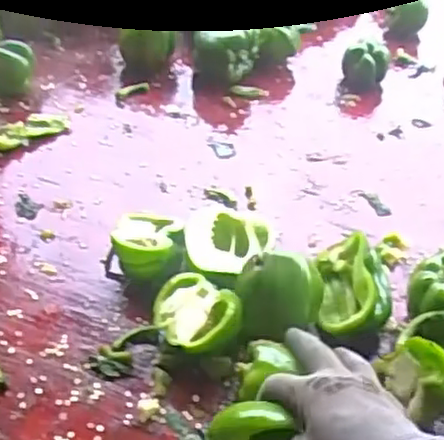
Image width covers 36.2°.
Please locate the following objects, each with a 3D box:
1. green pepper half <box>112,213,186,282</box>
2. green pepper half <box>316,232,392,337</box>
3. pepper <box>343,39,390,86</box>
[{"bbox_3d":[-0.064,0.024,0.598,0.062,0.042,0.077,0,41,-4],"label":"green pepper half"},{"bbox_3d":[0.112,0.056,0.571,0.056,0.052,0.079,3,40,-1],"label":"green pepper half"},{"bbox_3d":[0.184,-0.197,0.868,0.056,0.056,0.050,-27,49,-31],"label":"pepper"}]

